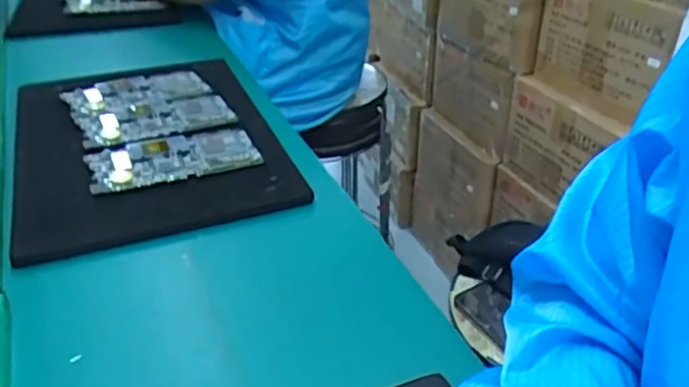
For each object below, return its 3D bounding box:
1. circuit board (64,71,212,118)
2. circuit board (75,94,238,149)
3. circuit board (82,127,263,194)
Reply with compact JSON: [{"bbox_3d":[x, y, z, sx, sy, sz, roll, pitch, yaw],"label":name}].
[{"bbox_3d":[-0.234,-0.118,0.705,0.152,0.018,0.066,-20,40,-27],"label":"circuit board"},{"bbox_3d":[-0.199,-0.079,0.658,0.153,0.012,0.082,-16,38,-22],"label":"circuit board"},{"bbox_3d":[-0.164,-0.039,0.592,0.152,0.005,0.073,-14,36,-21],"label":"circuit board"}]

